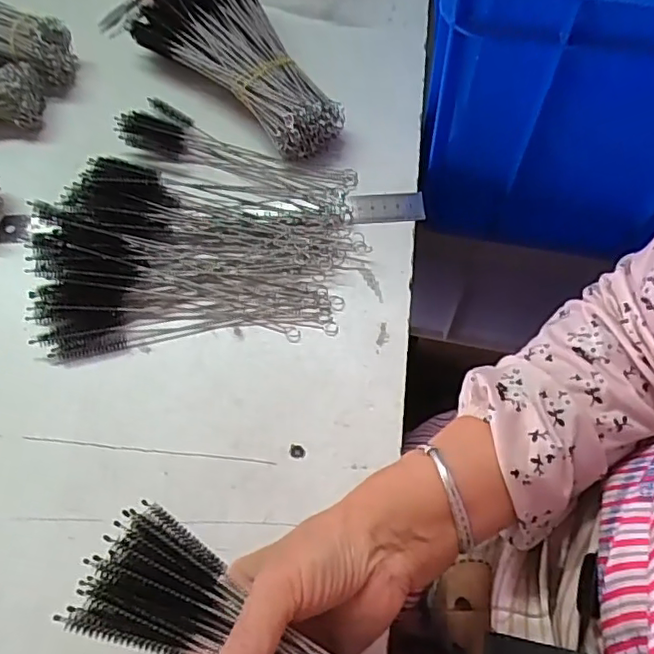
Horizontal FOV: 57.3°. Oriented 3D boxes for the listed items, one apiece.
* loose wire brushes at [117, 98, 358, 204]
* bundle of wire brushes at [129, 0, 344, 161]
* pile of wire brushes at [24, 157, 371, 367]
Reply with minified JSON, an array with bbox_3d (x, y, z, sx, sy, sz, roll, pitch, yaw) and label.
[{"bbox_3d":[-0.072,-0.138,0.480,0.188,0.022,0.050,22,66,10],"label":"loose wire brushes"},{"bbox_3d":[-0.060,-0.232,0.492,0.199,0.061,0.099,40,70,17],"label":"bundle of wire brushes"},{"bbox_3d":[-0.094,-0.061,0.436,0.235,0.029,0.146,-5,65,-3],"label":"pile of wire brushes"}]

